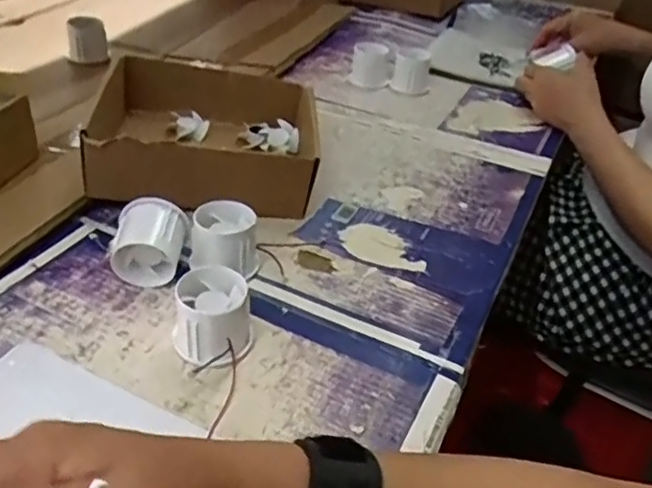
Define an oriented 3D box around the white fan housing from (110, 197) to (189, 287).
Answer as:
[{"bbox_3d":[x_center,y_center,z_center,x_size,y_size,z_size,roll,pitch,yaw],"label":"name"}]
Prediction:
[{"bbox_3d":[-0.142,0.000,0.501,0.054,0.056,0.048,6,37,-1],"label":"white fan housing"}]

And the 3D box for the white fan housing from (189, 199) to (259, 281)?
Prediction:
[{"bbox_3d":[-0.083,-0.002,0.513,0.056,0.049,0.048,30,43,28],"label":"white fan housing"}]

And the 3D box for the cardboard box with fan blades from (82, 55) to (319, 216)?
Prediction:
[{"bbox_3d":[-0.119,-0.112,0.634,0.207,0.076,0.182,-1,38,-10],"label":"cardboard box with fan blades"}]

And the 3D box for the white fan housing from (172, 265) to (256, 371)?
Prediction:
[{"bbox_3d":[-0.082,0.052,0.446,0.055,0.047,0.059,-1,38,-10],"label":"white fan housing"}]

